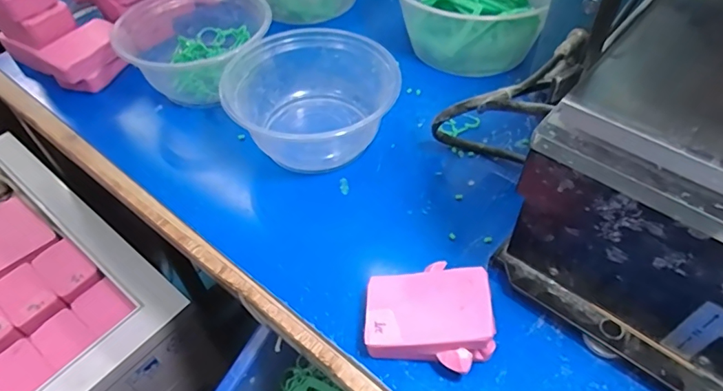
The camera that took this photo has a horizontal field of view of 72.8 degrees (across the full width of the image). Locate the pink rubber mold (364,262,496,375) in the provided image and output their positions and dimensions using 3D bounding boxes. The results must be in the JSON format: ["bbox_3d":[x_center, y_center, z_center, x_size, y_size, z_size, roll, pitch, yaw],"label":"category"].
[{"bbox_3d":[0.038,0.071,0.289,0.070,0.034,0.059,0,50,2],"label":"pink rubber mold"}]

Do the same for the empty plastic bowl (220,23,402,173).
[{"bbox_3d":[-0.041,-0.079,0.405,0.136,0.060,0.113,-23,53,-16],"label":"empty plastic bowl"}]

